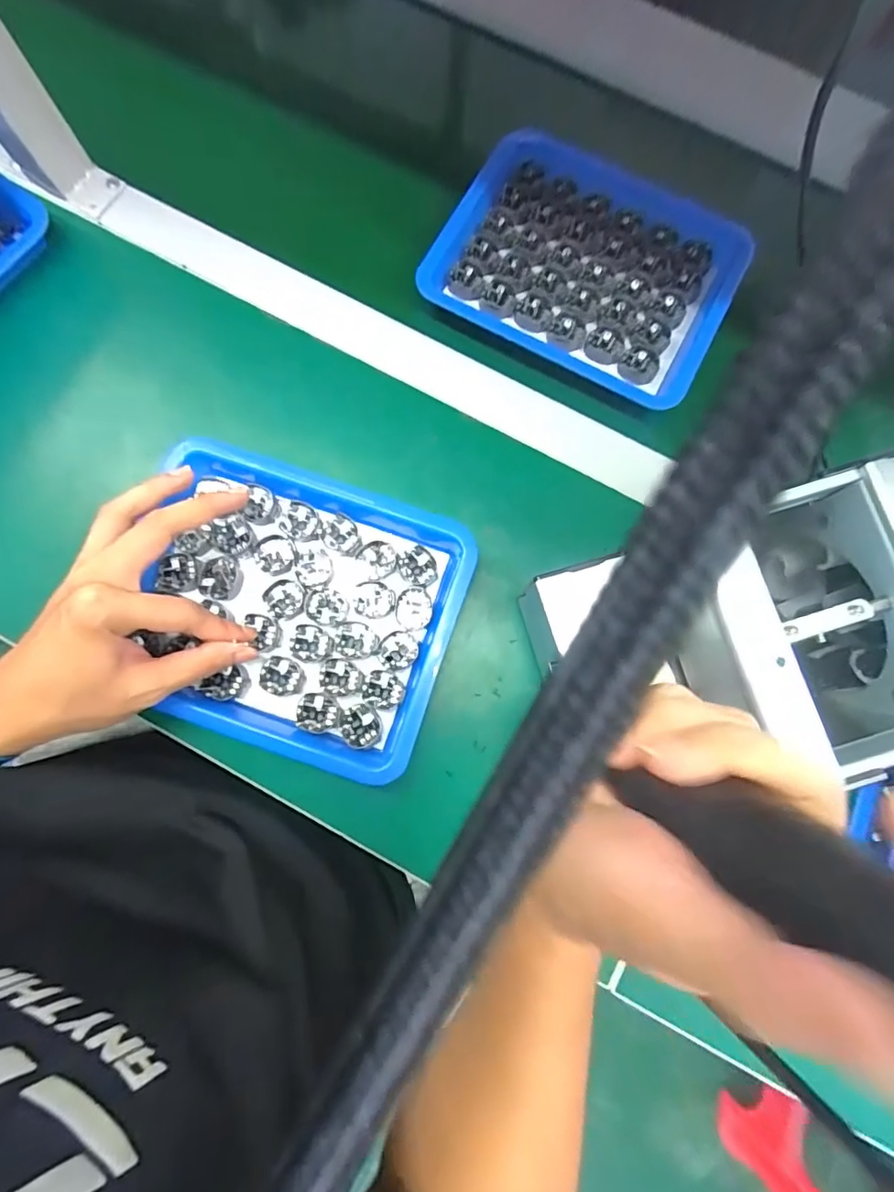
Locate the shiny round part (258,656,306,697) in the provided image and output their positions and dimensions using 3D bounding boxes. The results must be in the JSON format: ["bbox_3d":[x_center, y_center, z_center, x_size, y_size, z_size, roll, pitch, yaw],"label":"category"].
[{"bbox_3d":[-0.107,0.052,0.345,0.028,0.007,0.024,18,79,2],"label":"shiny round part"}]

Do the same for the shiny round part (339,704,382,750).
[{"bbox_3d":[-0.056,0.085,0.341,0.026,0.004,0.027,0,79,-2],"label":"shiny round part"}]

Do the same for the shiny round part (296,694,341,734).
[{"bbox_3d":[-0.083,0.075,0.340,0.027,0.004,0.024,10,78,0],"label":"shiny round part"}]

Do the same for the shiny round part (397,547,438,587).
[{"bbox_3d":[-0.019,-0.019,0.356,0.024,0.004,0.026,0,79,-2],"label":"shiny round part"}]

